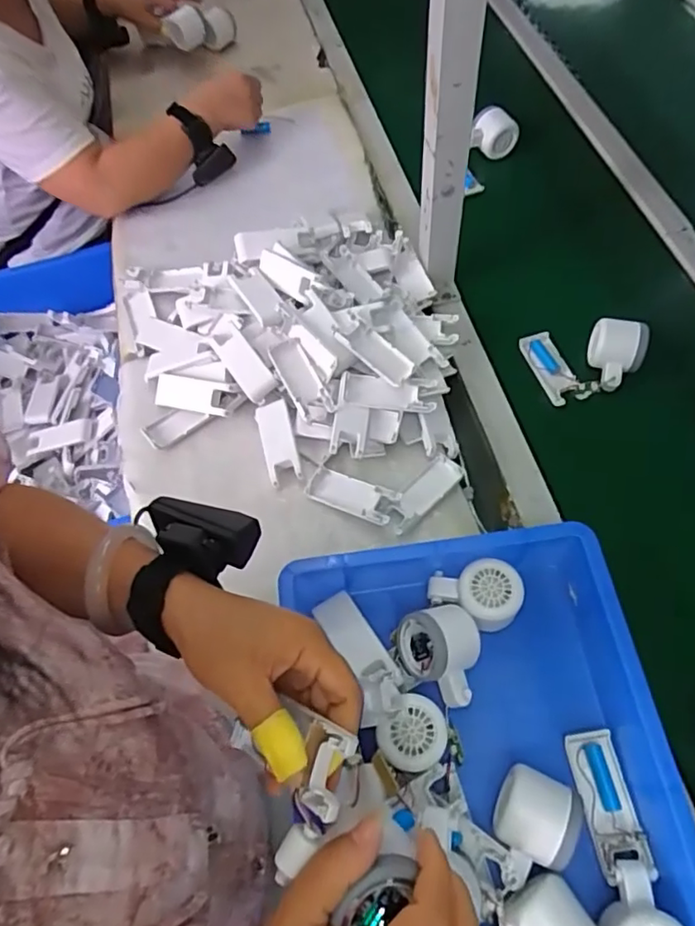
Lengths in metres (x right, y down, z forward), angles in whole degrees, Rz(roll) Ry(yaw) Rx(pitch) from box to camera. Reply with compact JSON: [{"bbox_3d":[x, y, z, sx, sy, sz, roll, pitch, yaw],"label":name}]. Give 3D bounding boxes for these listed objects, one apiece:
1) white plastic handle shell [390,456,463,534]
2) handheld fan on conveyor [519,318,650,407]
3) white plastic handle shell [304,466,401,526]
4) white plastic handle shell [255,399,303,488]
[{"bbox_3d":[0.081,0.032,0.628,0.103,0.015,0.034,-41,66,-17],"label":"white plastic handle shell"},{"bbox_3d":[0.280,-0.120,0.693,0.136,0.062,0.092,10,62,9],"label":"handheld fan on conveyor"},{"bbox_3d":[0.003,0.033,0.625,0.101,0.020,0.038,24,66,16],"label":"white plastic handle shell"},{"bbox_3d":[-0.079,-0.024,0.658,0.037,0.020,0.094,-16,61,-5],"label":"white plastic handle shell"}]

